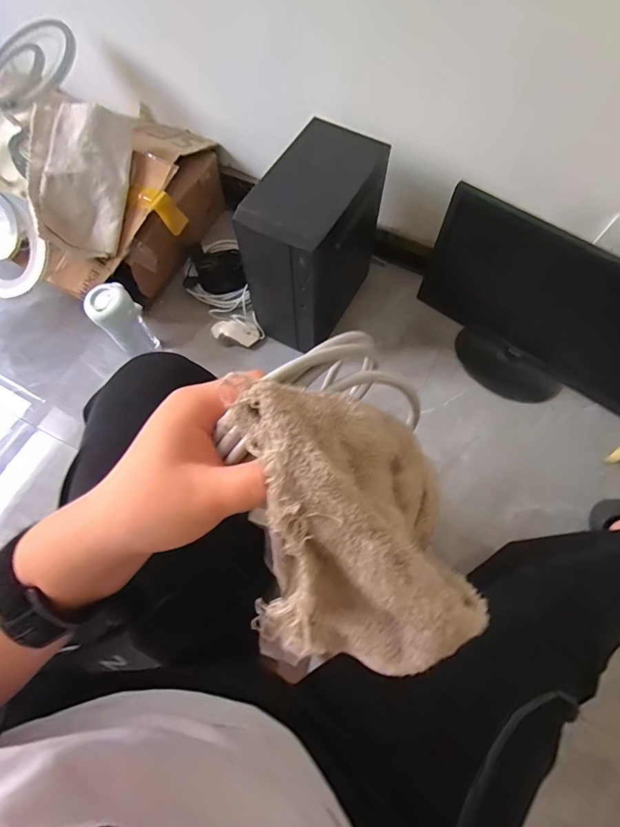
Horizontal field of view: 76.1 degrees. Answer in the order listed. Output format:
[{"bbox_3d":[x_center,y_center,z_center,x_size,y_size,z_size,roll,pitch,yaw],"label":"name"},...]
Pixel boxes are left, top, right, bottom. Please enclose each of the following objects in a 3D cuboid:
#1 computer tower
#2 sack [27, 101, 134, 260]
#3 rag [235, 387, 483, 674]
[{"bbox_3d":[0.015,-0.350,0.827,0.163,0.332,0.305,27,72,11],"label":"computer tower"},{"bbox_3d":[-0.465,-0.481,0.829,0.175,0.146,0.274,-3,69,0],"label":"sack"},{"bbox_3d":[0.021,0.051,0.169,0.088,0.075,0.109,-1,69,1],"label":"rag"}]

